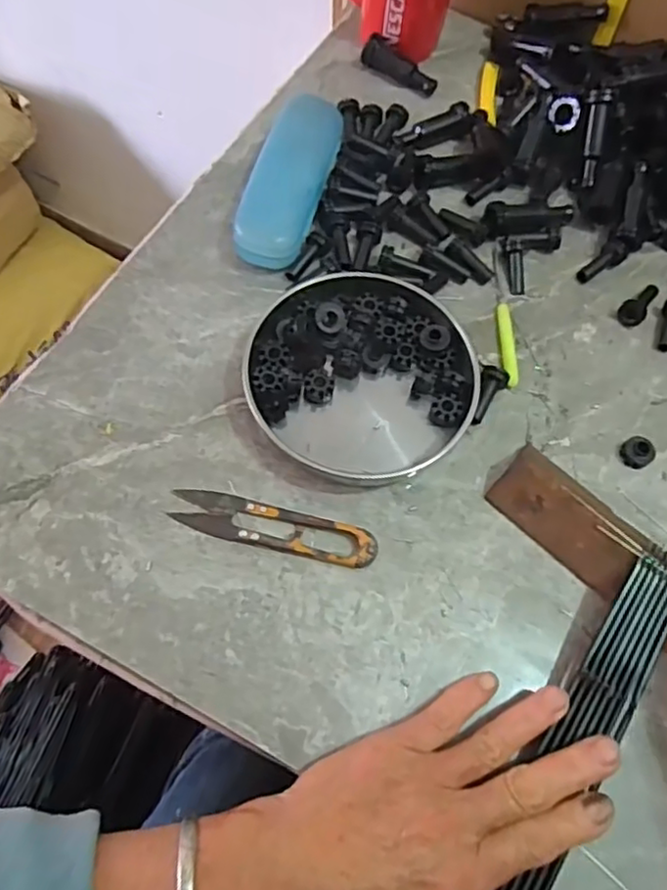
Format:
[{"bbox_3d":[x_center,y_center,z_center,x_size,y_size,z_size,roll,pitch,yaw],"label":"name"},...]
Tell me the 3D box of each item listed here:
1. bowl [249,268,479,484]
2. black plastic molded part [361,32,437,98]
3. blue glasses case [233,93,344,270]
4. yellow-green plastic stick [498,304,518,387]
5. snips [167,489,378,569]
[{"bbox_3d":[0.018,-0.045,0.400,0.138,0.025,0.130,2,66,-4],"label":"bowl"},{"bbox_3d":[0.055,-0.310,0.530,0.067,0.021,0.023,33,68,-2],"label":"black plastic molded part"},{"bbox_3d":[-0.028,-0.187,0.453,0.045,0.037,0.145,17,65,3],"label":"blue glasses case"},{"bbox_3d":[0.115,-0.067,0.430,0.010,0.007,0.064,5,65,-3],"label":"yellow-green plastic stick"},{"bbox_3d":[-0.034,0.047,0.368,0.117,0.007,0.025,14,65,1],"label":"snips"}]

